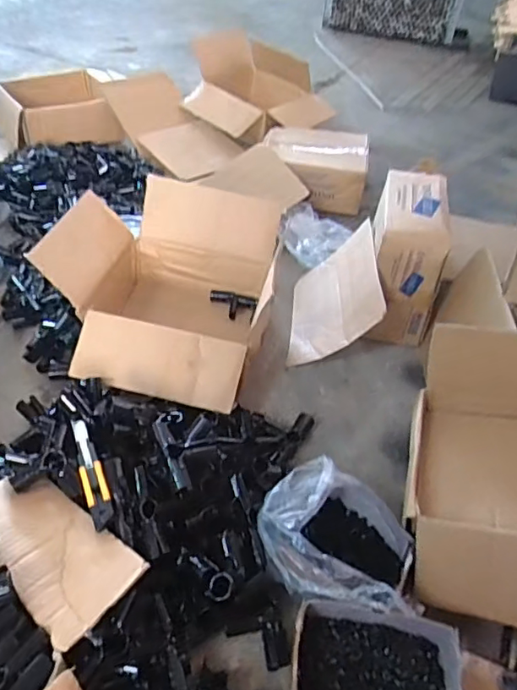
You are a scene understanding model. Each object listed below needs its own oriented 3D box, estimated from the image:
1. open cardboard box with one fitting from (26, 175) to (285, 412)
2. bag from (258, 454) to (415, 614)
[{"bbox_3d":[-0.183,-0.108,1.101,0.414,0.270,0.471,11,44,4],"label":"open cardboard box with one fitting"},{"bbox_3d":[0.116,0.306,0.807,0.192,0.139,0.223,-32,56,-33],"label":"bag"}]

